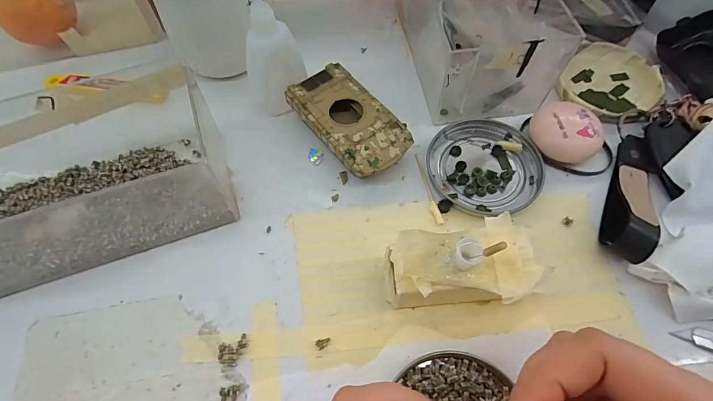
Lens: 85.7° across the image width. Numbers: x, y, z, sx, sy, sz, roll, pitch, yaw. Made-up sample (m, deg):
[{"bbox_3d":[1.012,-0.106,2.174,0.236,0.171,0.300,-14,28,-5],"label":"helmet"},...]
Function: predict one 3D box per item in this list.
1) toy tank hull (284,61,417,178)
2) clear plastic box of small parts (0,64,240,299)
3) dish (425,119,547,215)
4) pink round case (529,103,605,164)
[{"bbox_3d":[-0.006,-0.055,0.286,0.053,0.025,0.095,-36,66,-17],"label":"toy tank hull"},{"bbox_3d":[-0.179,-0.012,0.243,0.178,0.067,0.097,-18,62,-8],"label":"clear plastic box of small parts"},{"bbox_3d":[0.092,-0.026,0.276,0.076,0.008,0.074,-1,61,1],"label":"dish"},{"bbox_3d":[0.149,-0.047,0.276,0.041,0.023,0.045,-1,61,1],"label":"pink round case"}]

